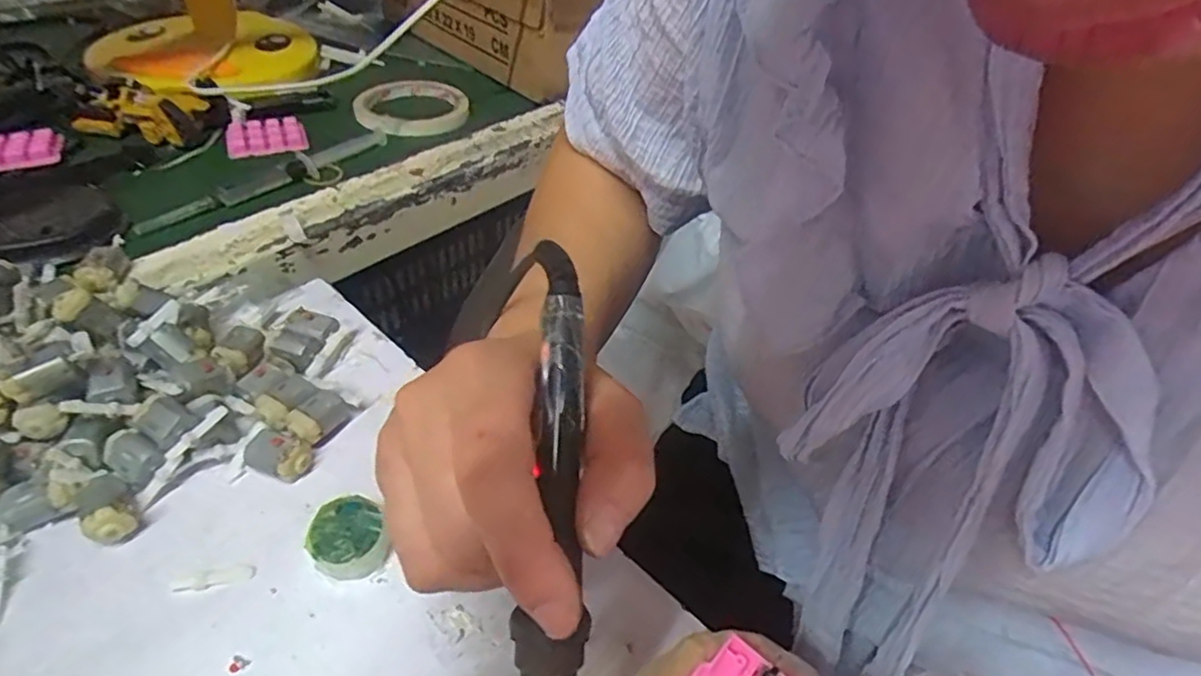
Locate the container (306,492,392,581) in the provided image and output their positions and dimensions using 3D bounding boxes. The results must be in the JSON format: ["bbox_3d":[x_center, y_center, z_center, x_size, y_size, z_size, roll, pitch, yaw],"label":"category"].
[{"bbox_3d":[-0.112,0.089,0.287,0.030,0.018,0.032,3,42,-3],"label":"container"}]

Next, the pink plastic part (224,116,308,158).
[{"bbox_3d":[-0.273,-0.164,0.533,0.059,0.010,0.046,-15,47,-21],"label":"pink plastic part"}]

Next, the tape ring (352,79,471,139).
[{"bbox_3d":[-0.171,-0.210,0.591,0.096,0.014,0.099,3,43,-3],"label":"tape ring"}]

